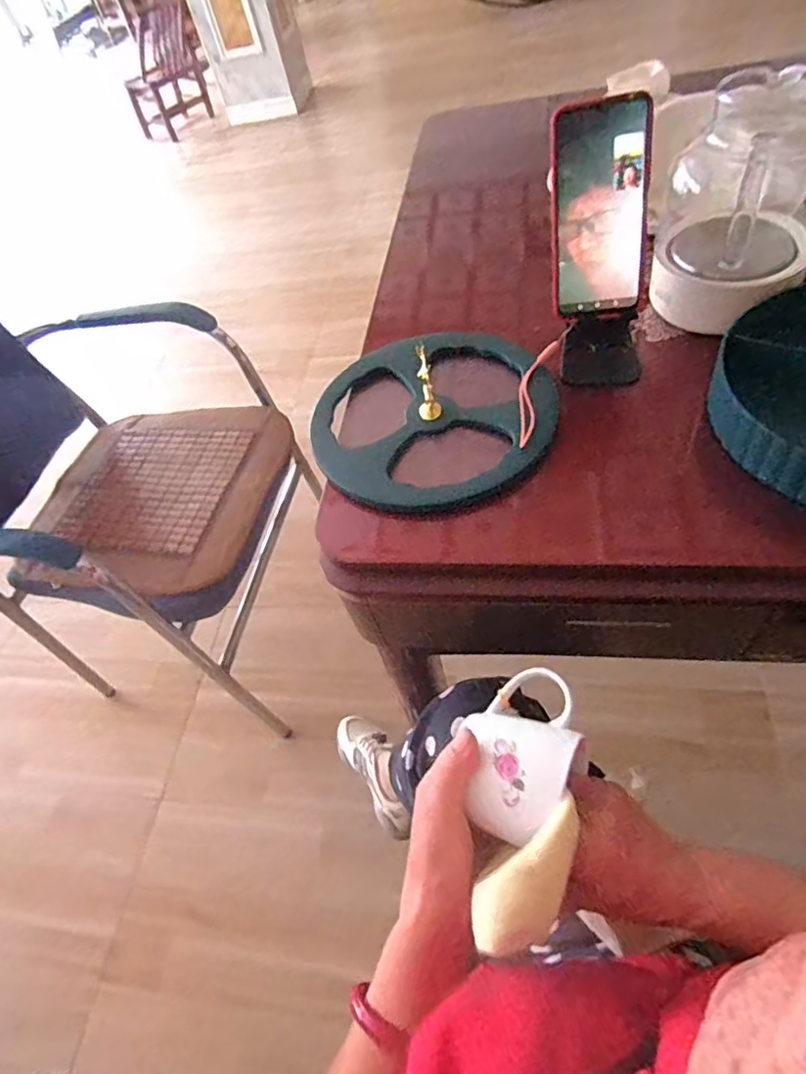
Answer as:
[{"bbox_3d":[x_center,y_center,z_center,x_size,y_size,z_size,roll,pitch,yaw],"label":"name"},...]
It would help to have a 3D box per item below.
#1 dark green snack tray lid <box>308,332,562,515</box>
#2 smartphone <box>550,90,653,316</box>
[{"bbox_3d":[0.027,-0.127,0.567,0.240,0.082,0.214,-18,53,-1],"label":"dark green snack tray lid"},{"bbox_3d":[0.169,-0.279,0.502,0.079,0.159,0.009,1,30,19],"label":"smartphone"}]

